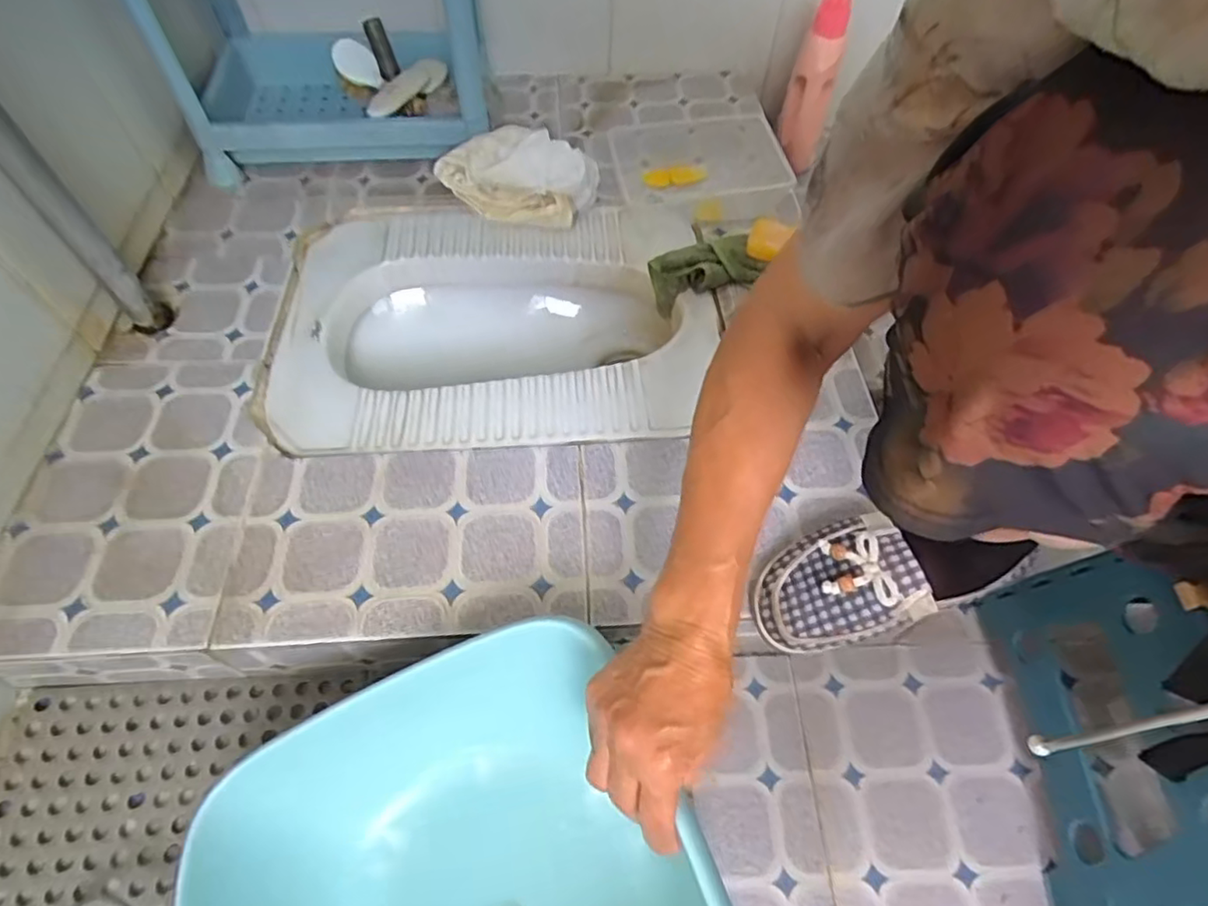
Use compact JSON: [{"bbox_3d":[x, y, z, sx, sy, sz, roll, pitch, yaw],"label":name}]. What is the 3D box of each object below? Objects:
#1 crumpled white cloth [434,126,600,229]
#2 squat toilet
[{"bbox_3d":[-0.106,-0.357,0.779,0.178,0.103,0.096,18,59,9],"label":"crumpled white cloth"},{"bbox_3d":[-0.123,-0.121,0.751,0.466,0.158,0.357,-1,58,-2],"label":"squat toilet"}]

